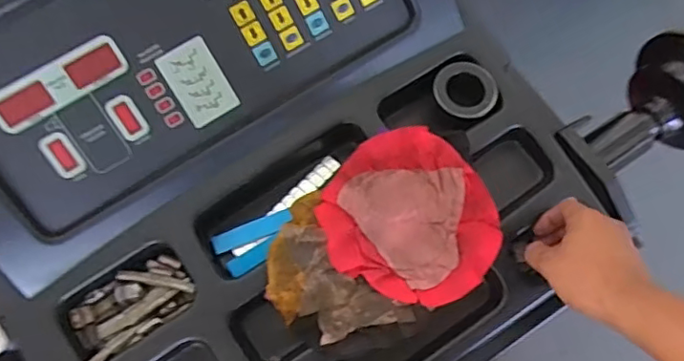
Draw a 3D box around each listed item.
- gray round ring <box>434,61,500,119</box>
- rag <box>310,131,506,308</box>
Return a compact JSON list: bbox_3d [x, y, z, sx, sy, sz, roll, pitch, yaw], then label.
[{"bbox_3d":[0.125,-0.092,0.594,0.063,0.017,0.057,-13,71,-3],"label":"gray round ring"},{"bbox_3d":[0.065,0.035,0.551,0.162,0.032,0.146,35,78,10],"label":"rag"}]

